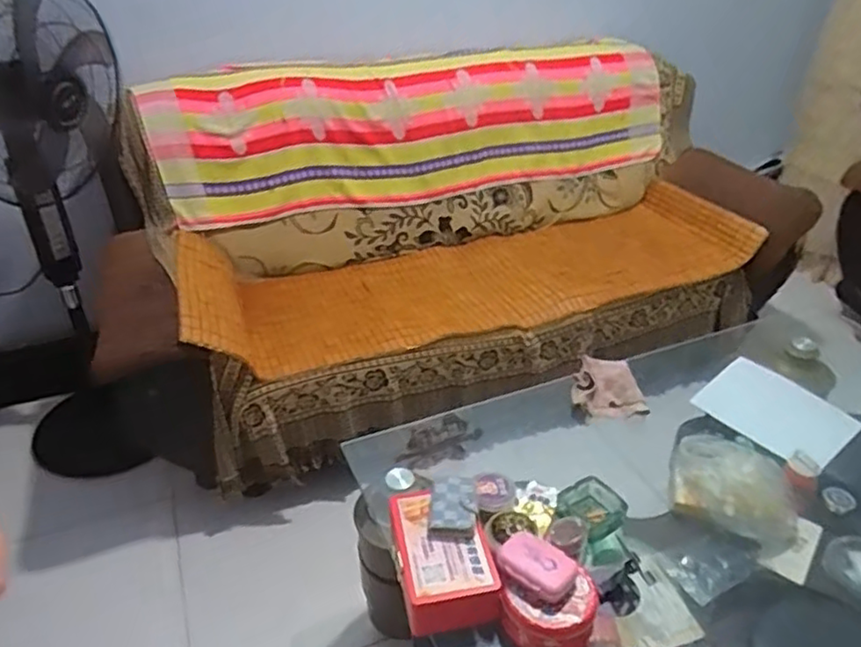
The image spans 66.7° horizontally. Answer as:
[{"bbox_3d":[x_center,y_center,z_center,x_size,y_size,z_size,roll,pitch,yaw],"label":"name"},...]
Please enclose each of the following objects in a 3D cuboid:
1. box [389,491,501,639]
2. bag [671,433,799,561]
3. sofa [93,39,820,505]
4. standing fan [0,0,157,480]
[{"bbox_3d":[0.014,0.347,0.988,0.145,0.076,0.202,-5,33,-8],"label":"box"},{"bbox_3d":[0.612,0.323,1.312,0.247,0.128,0.220,14,36,21],"label":"bag"},{"bbox_3d":[0.090,-0.294,1.897,1.870,0.739,0.737,-13,35,-19],"label":"sofa"},{"bbox_3d":[-0.892,-0.137,1.626,0.408,1.256,0.359,-11,34,-16],"label":"standing fan"}]

